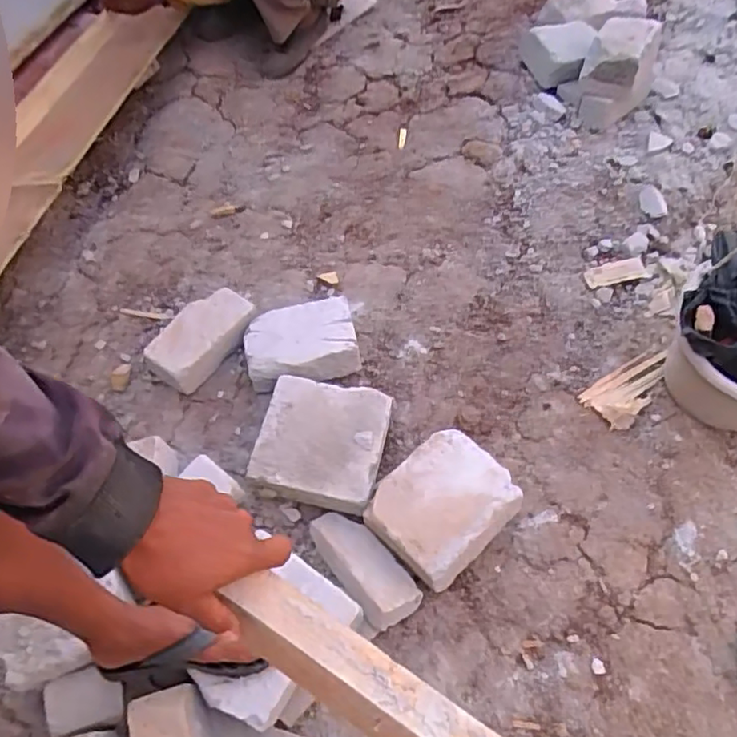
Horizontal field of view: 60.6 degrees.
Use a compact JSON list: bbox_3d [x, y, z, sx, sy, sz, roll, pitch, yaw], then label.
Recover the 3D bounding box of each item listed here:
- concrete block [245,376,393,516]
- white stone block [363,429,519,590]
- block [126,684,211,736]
[{"bbox_3d":[-0.074,0.122,1.036,0.200,0.079,0.195,8,52,10],"label":"concrete block"},{"bbox_3d":[0.111,0.213,0.964,0.197,0.102,0.170,-34,57,-22],"label":"white stone block"},{"bbox_3d":[-0.256,0.474,0.816,0.087,0.069,0.094,-17,52,-10],"label":"block"}]

